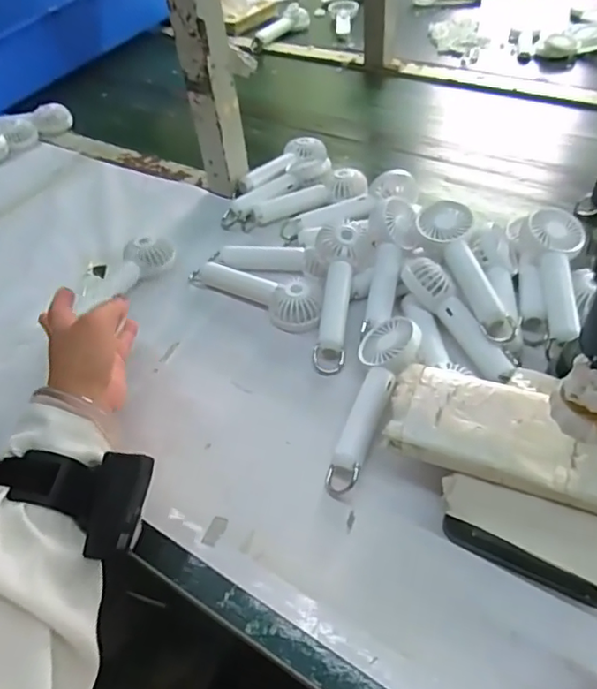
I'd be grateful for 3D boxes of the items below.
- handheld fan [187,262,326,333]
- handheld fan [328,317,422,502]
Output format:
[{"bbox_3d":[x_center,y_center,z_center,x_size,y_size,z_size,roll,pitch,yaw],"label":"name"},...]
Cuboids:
[{"bbox_3d":[-0.045,-0.060,0.584,0.159,0.031,0.050,24,54,27],"label":"handheld fan"},{"bbox_3d":[0.066,0.044,0.474,0.051,0.049,0.163,9,48,15],"label":"handheld fan"}]

